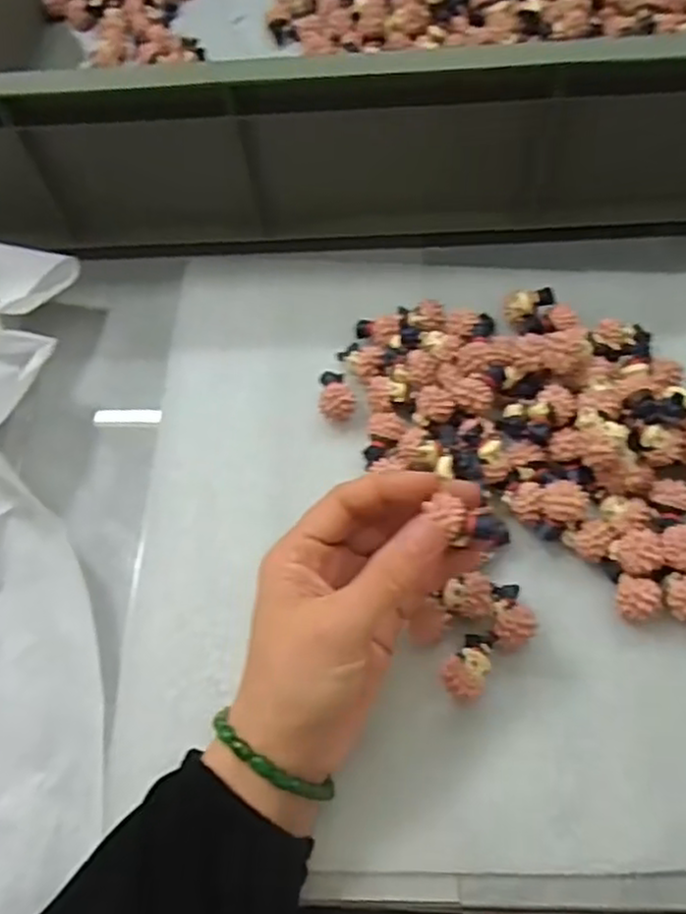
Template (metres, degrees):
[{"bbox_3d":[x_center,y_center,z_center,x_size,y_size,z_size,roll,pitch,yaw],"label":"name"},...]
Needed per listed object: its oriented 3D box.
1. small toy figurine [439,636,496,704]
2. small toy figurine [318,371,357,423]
[{"bbox_3d":[0.056,0.093,0.321,0.018,0.016,0.032,31,66,20],"label":"small toy figurine"},{"bbox_3d":[-0.003,-0.033,0.396,0.019,0.020,0.032,0,59,4],"label":"small toy figurine"}]

